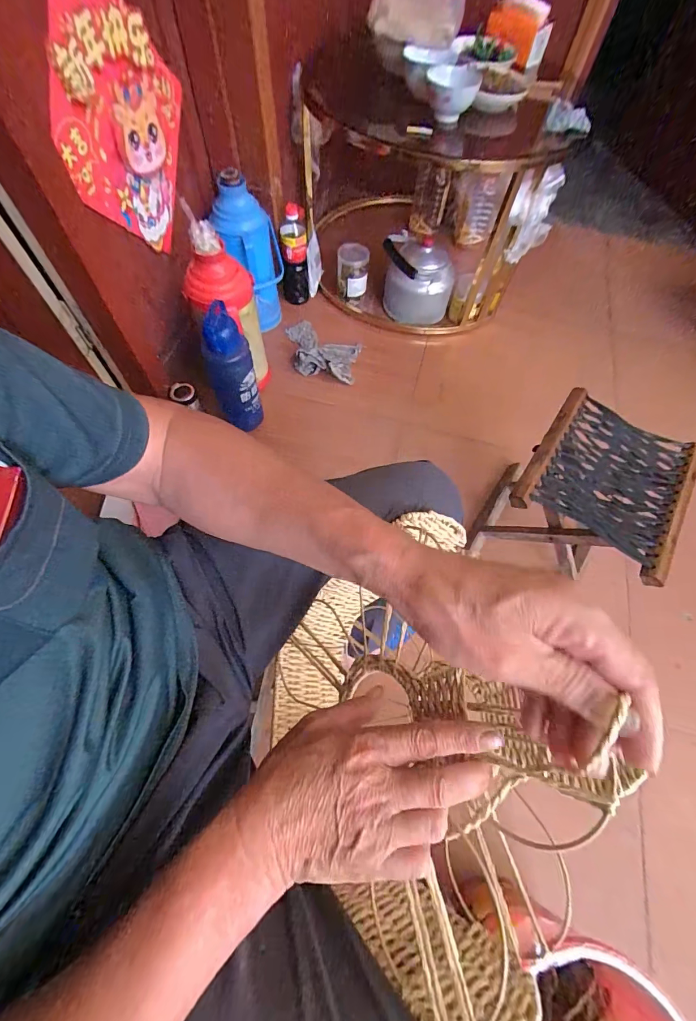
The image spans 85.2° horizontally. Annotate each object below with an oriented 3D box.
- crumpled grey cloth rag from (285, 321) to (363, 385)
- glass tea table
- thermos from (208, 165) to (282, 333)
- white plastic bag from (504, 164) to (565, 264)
[{"bbox_3d":[-0.081,-0.507,1.152,0.235,0.055,0.215,11,63,3],"label":"crumpled grey cloth rag"},{"bbox_3d":[0.198,-0.996,1.157,0.625,0.518,0.725,-2,63,-4],"label":"glass tea table"},{"bbox_3d":[-0.266,-0.677,1.043,0.127,0.367,0.119,40,68,16],"label":"thermos"},{"bbox_3d":[0.449,-0.715,0.926,0.103,0.184,0.064,22,64,8],"label":"white plastic bag"}]

